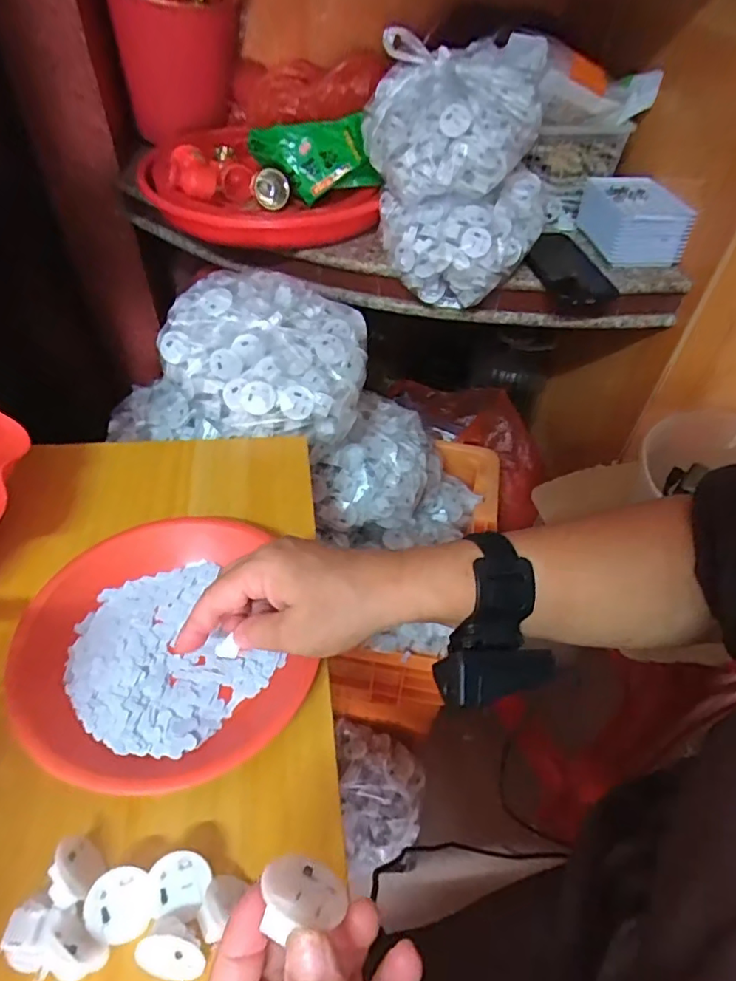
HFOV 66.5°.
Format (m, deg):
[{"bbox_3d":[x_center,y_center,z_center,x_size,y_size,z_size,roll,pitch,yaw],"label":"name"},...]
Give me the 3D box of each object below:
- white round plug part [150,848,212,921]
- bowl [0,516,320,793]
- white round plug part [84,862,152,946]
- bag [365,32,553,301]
[{"bbox_3d":[-0.097,0.206,0.293,0.029,0.023,0.027,2,47,-2],"label":"white round plug part"},{"bbox_3d":[-0.138,0.101,0.374,0.170,0.030,0.176,2,47,-2],"label":"bowl"},{"bbox_3d":[-0.126,0.209,0.285,0.031,0.013,0.031,5,71,-15],"label":"white round plug part"},{"bbox_3d":[0.105,-0.349,0.623,0.186,0.221,0.153,-6,48,-10],"label":"bag"}]

